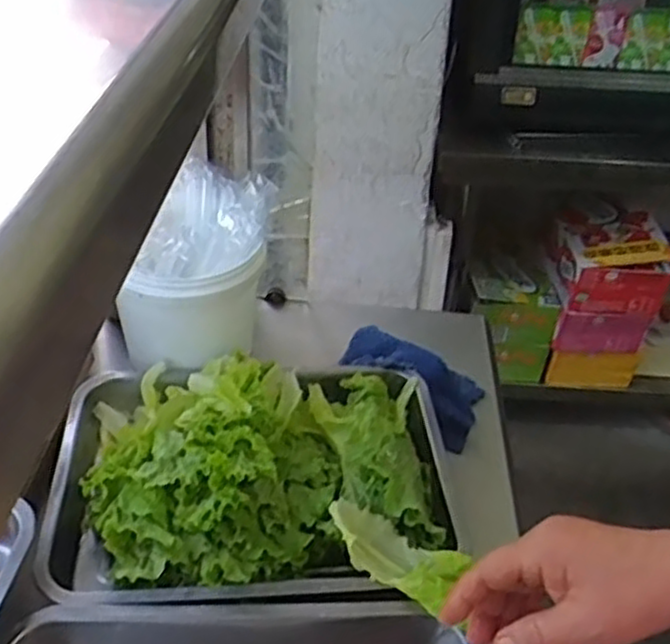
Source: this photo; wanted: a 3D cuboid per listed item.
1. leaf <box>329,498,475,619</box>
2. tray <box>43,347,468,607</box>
[{"bbox_3d":[0.048,0.179,0.592,0.109,0.036,0.049,28,44,20],"label":"leaf"},{"bbox_3d":[-0.066,0.119,0.669,0.348,0.101,0.262,-1,40,-8],"label":"tray"}]

